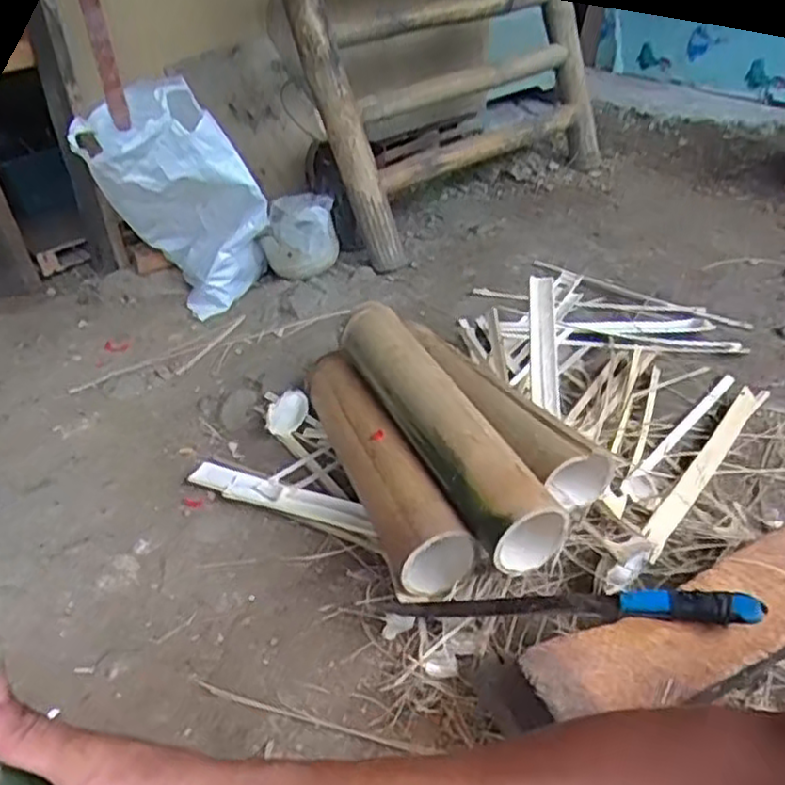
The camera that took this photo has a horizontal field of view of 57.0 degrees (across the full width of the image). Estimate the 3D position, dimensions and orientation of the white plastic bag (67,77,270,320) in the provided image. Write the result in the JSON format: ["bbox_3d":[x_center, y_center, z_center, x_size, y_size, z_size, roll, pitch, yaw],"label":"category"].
[{"bbox_3d":[-0.418,-0.364,1.423,0.314,0.421,0.248,-16,37,-16],"label":"white plastic bag"}]

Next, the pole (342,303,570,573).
[{"bbox_3d":[0.060,0.026,0.964,0.105,0.076,0.483,-17,36,-17],"label":"pole"}]

